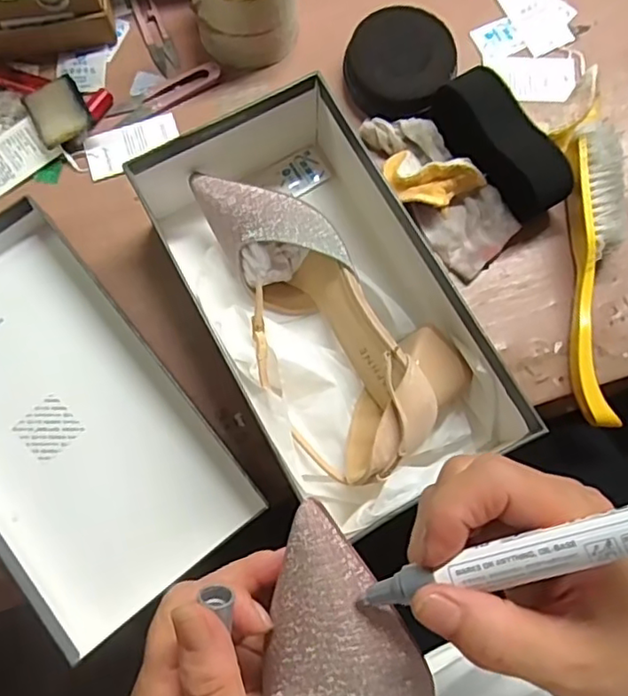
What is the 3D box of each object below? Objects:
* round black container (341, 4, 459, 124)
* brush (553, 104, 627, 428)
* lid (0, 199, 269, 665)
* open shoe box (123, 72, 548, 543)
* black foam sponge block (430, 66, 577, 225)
[{"bbox_3d":[0.073,-0.238,0.517,0.086,0.042,0.087,0,77,1],"label":"round black container"},{"bbox_3d":[0.214,-0.076,0.472,0.045,0.052,0.268,2,77,2],"label":"brush"},{"bbox_3d":[-0.192,0.046,0.458,0.165,0.031,0.308,-39,79,-8],"label":"lid"},{"bbox_3d":[0.008,-0.029,0.445,0.166,0.086,0.292,-27,78,-5],"label":"open shoe box"},{"bbox_3d":[0.147,-0.157,0.483,0.044,0.058,0.123,-37,79,-7],"label":"black foam sponge block"}]

